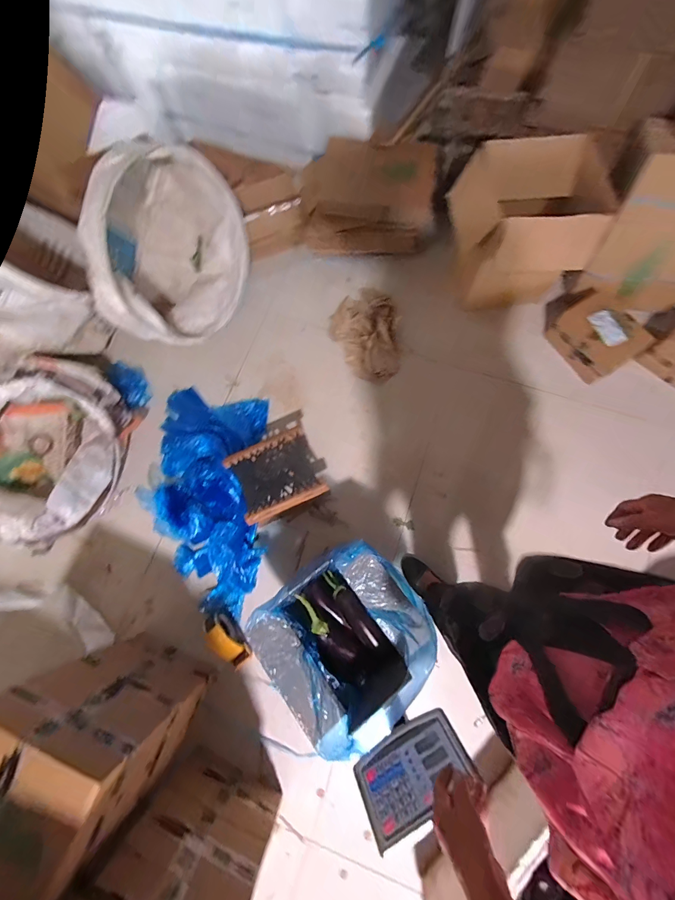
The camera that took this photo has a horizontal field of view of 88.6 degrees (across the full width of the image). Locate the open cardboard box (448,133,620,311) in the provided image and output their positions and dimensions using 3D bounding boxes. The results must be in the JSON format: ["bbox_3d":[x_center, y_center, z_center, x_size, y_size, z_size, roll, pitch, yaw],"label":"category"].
[{"bbox_3d":[0.615,-0.764,1.236,0.472,0.363,0.374,-2,74,2],"label":"open cardboard box"}]

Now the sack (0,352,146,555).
[{"bbox_3d":[-1.034,-0.019,1.191,0.533,0.295,0.620,26,77,9],"label":"sack"}]

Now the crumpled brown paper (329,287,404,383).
[{"bbox_3d":[0.106,-0.468,1.375,0.274,0.059,0.395,1,74,3],"label":"crumpled brown paper"}]

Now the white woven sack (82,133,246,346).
[{"bbox_3d":[-0.602,-0.703,1.214,0.415,0.414,0.573,17,75,7],"label":"white woven sack"}]

